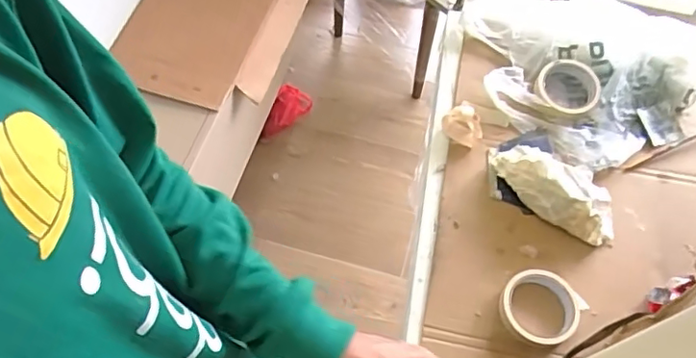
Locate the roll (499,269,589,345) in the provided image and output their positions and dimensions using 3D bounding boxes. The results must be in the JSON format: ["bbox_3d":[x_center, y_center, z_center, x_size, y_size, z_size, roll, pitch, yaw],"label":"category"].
[{"bbox_3d":[0.244,0.162,0.725,0.093,0.022,0.094,0,61,0],"label":"roll"}]

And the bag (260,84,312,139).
[{"bbox_3d":[-0.190,-0.203,1.783,0.105,0.097,0.193,23,63,12],"label":"bag"}]

